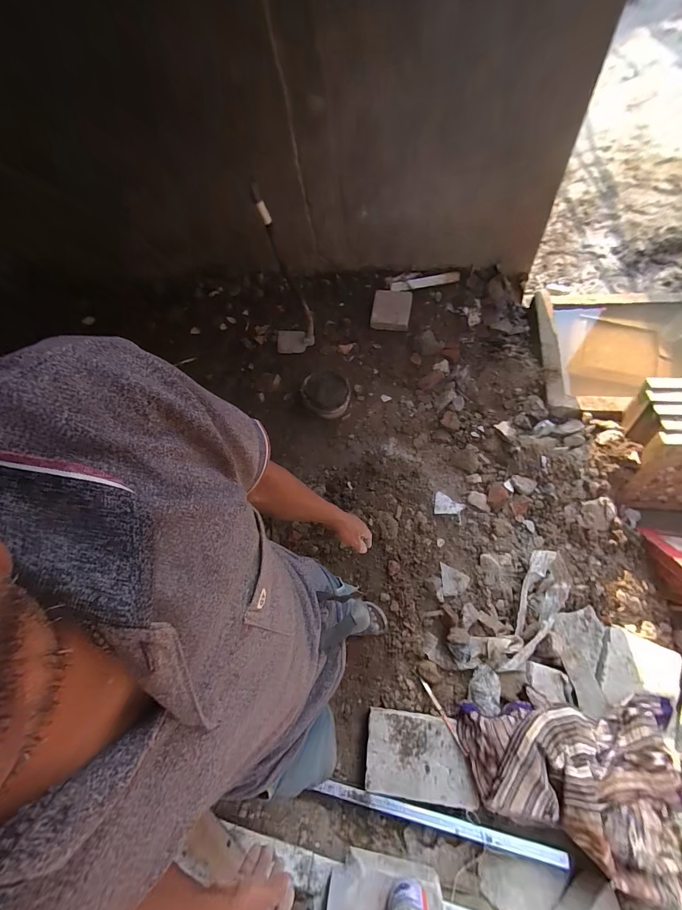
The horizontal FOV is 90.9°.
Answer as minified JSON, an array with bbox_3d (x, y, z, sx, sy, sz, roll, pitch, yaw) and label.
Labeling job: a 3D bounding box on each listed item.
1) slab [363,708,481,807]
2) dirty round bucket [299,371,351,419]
[{"bbox_3d":[0.238,0.914,1.033,0.317,0.045,0.214,2,63,11],"label":"slab"},{"bbox_3d":[-0.068,-0.266,1.580,0.211,0.172,0.219,-4,62,8],"label":"dirty round bucket"}]

